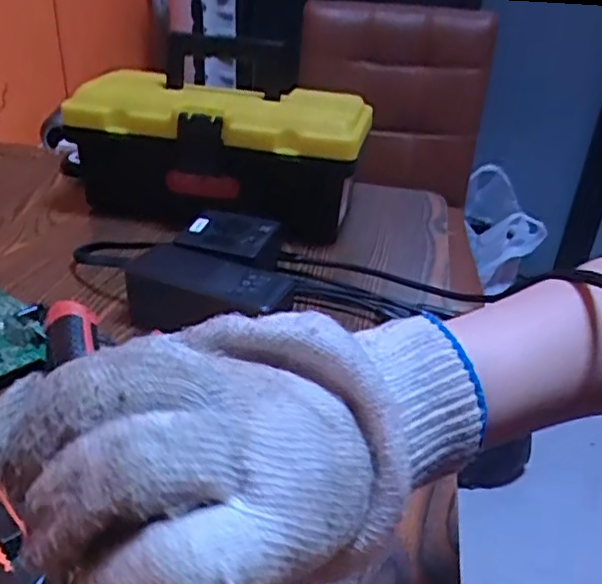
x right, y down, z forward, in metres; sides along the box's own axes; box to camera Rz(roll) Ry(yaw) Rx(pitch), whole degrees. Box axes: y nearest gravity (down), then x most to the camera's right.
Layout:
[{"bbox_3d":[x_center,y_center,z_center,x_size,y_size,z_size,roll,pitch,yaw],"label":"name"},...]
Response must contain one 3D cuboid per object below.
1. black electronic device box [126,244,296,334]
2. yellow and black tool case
[{"bbox_3d":[-0.072,0.004,0.525,0.135,0.053,0.051,14,33,13],"label":"black electronic device box"},{"bbox_3d":[-0.080,-0.163,0.677,0.294,0.196,0.130,13,33,15],"label":"yellow and black tool case"}]

